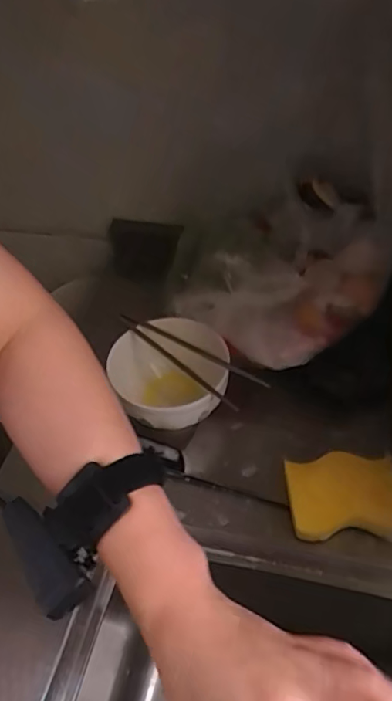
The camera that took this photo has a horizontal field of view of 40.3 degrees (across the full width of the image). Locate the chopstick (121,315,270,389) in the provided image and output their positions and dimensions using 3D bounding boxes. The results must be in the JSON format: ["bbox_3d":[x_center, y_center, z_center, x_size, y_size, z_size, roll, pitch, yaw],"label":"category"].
[{"bbox_3d":[-0.006,-0.004,0.552,0.178,0.008,0.012,26,56,25],"label":"chopstick"}]

